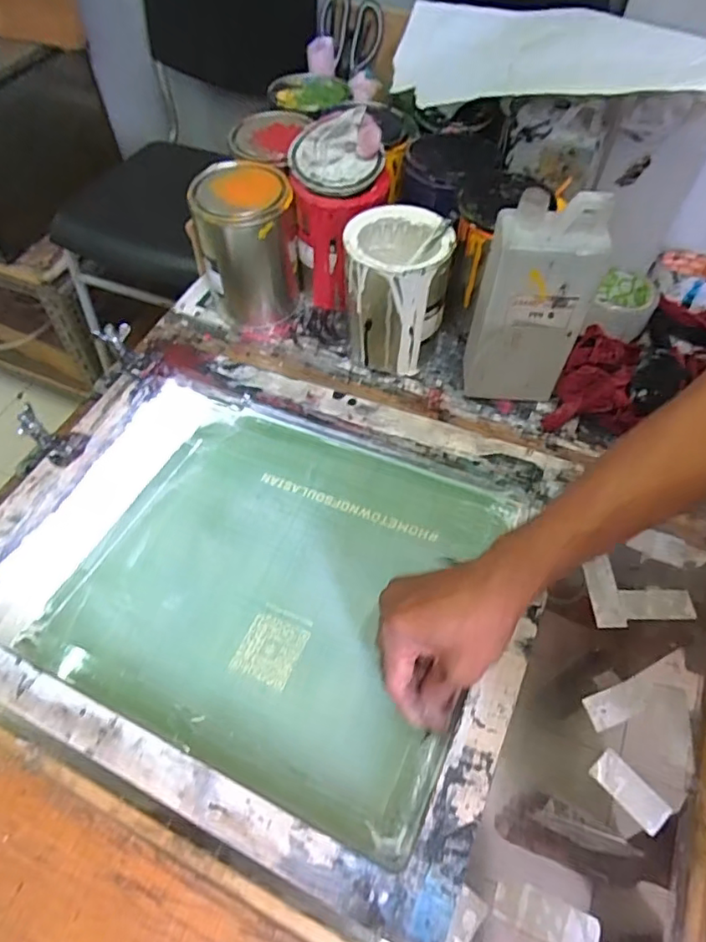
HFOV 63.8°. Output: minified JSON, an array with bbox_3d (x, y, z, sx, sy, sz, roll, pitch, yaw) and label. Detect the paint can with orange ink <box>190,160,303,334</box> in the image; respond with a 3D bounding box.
[{"bbox_3d":[-0.119,-0.260,0.664,0.108,0.149,0.104,-6,56,-4],"label":"paint can with orange ink"}]

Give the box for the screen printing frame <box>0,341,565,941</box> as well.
[{"bbox_3d":[-0.078,0.076,0.479,0.436,0.051,0.352,18,60,18],"label":"screen printing frame"}]

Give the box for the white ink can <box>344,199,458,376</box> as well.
[{"bbox_3d":[0.048,-0.197,0.620,0.102,0.140,0.105,0,56,0],"label":"white ink can"}]

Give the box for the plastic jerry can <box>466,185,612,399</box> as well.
[{"bbox_3d":[0.172,-0.162,0.555,0.111,0.212,0.059,7,56,4],"label":"plastic jerry can"}]

